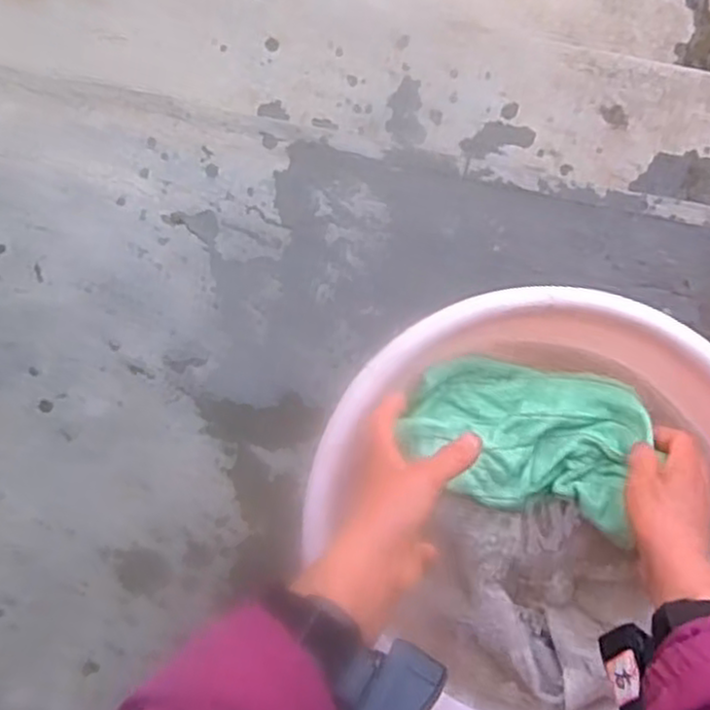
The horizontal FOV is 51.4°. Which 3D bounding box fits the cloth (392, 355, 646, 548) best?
[{"bbox_3d":[0.130,0.064,0.569,0.173,0.026,0.111,13,80,3],"label":"cloth"}]

